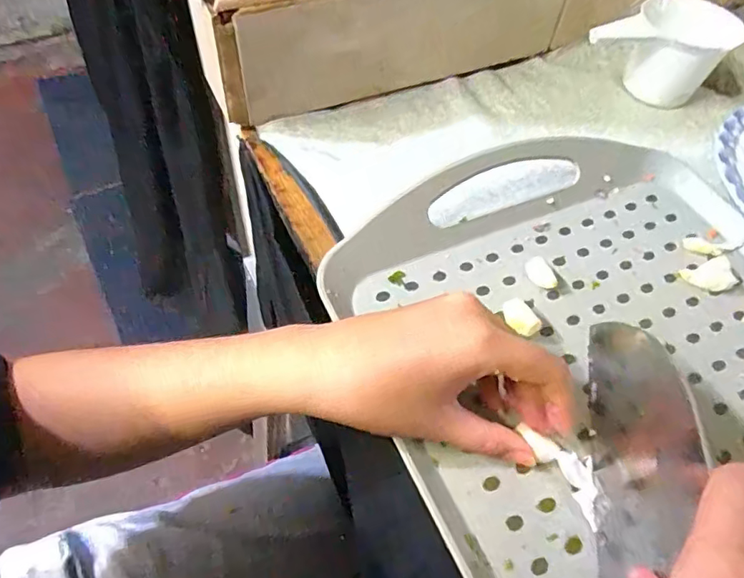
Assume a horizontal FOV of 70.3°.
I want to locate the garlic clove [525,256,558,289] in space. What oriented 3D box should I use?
[{"bbox_3d":[0.110,-0.009,0.344,0.012,0.014,0.022,-31,62,-23],"label":"garlic clove"}]

